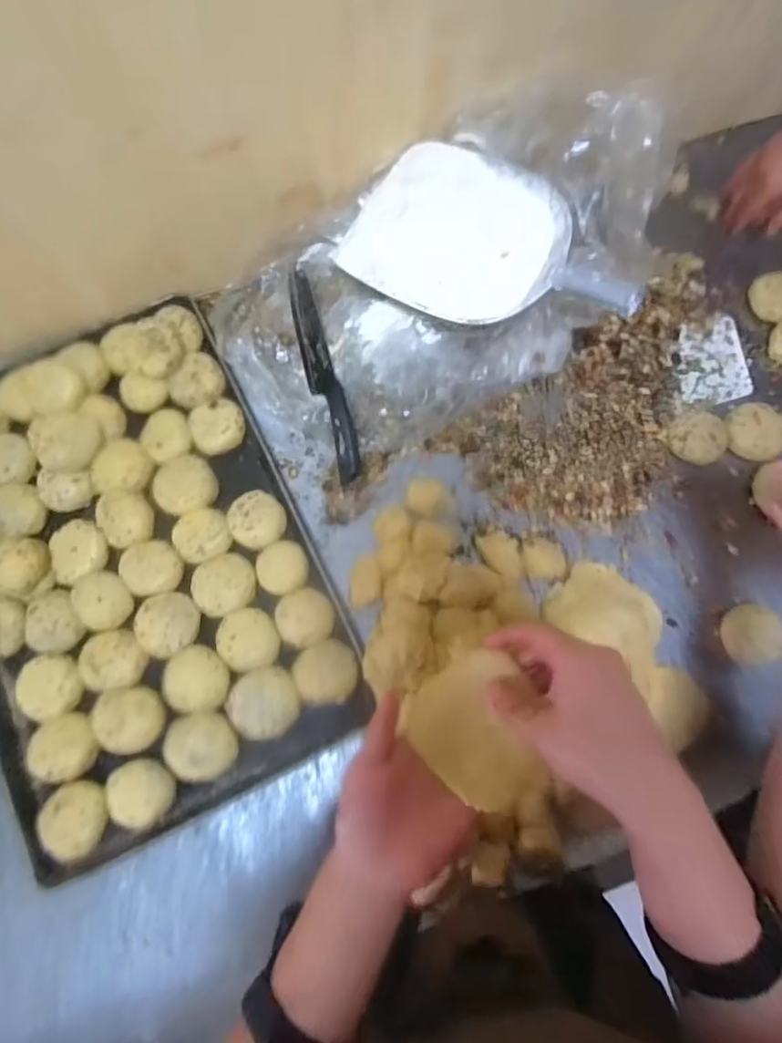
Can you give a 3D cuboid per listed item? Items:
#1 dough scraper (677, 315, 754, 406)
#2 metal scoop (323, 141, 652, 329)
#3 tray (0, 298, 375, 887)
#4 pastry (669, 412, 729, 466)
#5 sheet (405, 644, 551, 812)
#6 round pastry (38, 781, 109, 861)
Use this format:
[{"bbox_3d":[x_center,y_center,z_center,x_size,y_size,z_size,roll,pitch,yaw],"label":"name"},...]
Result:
[{"bbox_3d":[0.399,-0.202,0.715,0.081,0.006,0.113,-7,78,4],"label":"dough scraper"},{"bbox_3d":[0.097,-0.282,0.584,0.298,0.092,0.175,29,80,7],"label":"metal scoop"},{"bbox_3d":[-0.294,0.046,0.641,0.392,0.044,0.547,-25,82,-5],"label":"tray"},{"bbox_3d":[0.366,-0.099,0.683,0.064,0.021,0.059,0,81,-1],"label":"pastry"},{"bbox_3d":[0.067,0.148,0.402,0.086,0.018,0.099,-41,84,-7],"label":"sheet"},{"bbox_3d":[-0.329,0.309,0.594,0.065,0.026,0.070,0,81,-1],"label":"round pastry"}]

